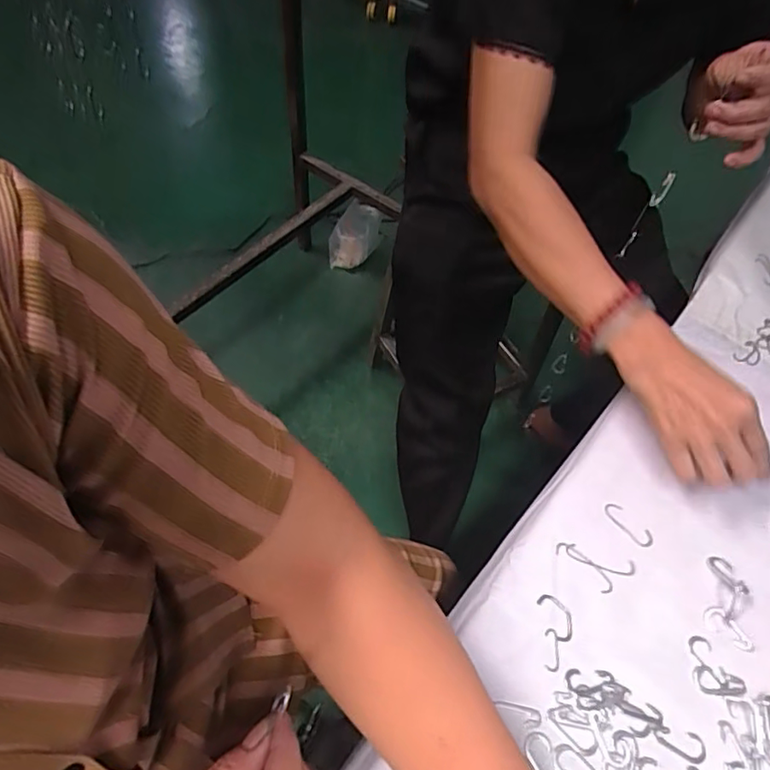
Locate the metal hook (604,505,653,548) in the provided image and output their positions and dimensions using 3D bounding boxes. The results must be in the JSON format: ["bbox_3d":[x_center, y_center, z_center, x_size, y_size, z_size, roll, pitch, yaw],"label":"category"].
[{"bbox_3d":[0.206,0.118,0.470,0.016,0.004,0.045,-37,66,-25],"label":"metal hook"}]

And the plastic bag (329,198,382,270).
[{"bbox_3d":[-0.085,-0.433,1.617,0.125,0.252,0.057,11,54,-22],"label":"plastic bag"}]

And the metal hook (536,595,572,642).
[{"bbox_3d":[0.132,0.175,0.422,0.019,0.004,0.034,-16,59,-15],"label":"metal hook"}]

